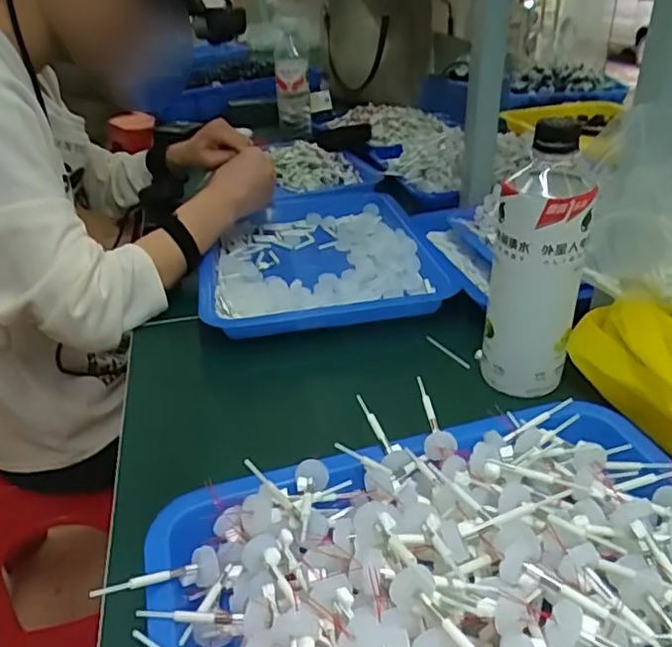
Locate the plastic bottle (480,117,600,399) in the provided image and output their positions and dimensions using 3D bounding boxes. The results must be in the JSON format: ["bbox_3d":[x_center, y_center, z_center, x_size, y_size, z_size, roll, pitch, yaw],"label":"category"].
[{"bbox_3d":[0.156,-0.046,0.471,0.069,0.204,0.065,9,33,18],"label":"plastic bottle"}]

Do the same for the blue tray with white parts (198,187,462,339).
[{"bbox_3d":[-0.026,-0.085,0.725,0.255,0.034,0.350,-7,31,-7],"label":"blue tray with white parts"}]

